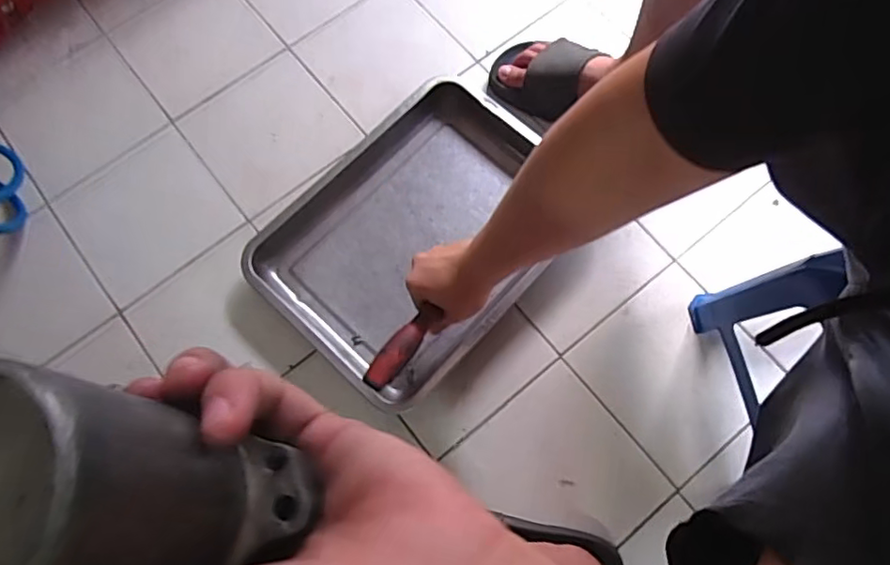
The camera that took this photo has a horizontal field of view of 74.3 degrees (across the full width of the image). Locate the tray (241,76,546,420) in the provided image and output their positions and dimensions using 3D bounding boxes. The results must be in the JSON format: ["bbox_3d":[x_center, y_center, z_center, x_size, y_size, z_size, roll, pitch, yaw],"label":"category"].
[{"bbox_3d":[-0.035,-0.069,0.751,0.309,0.048,0.384,40,77,12],"label":"tray"}]

